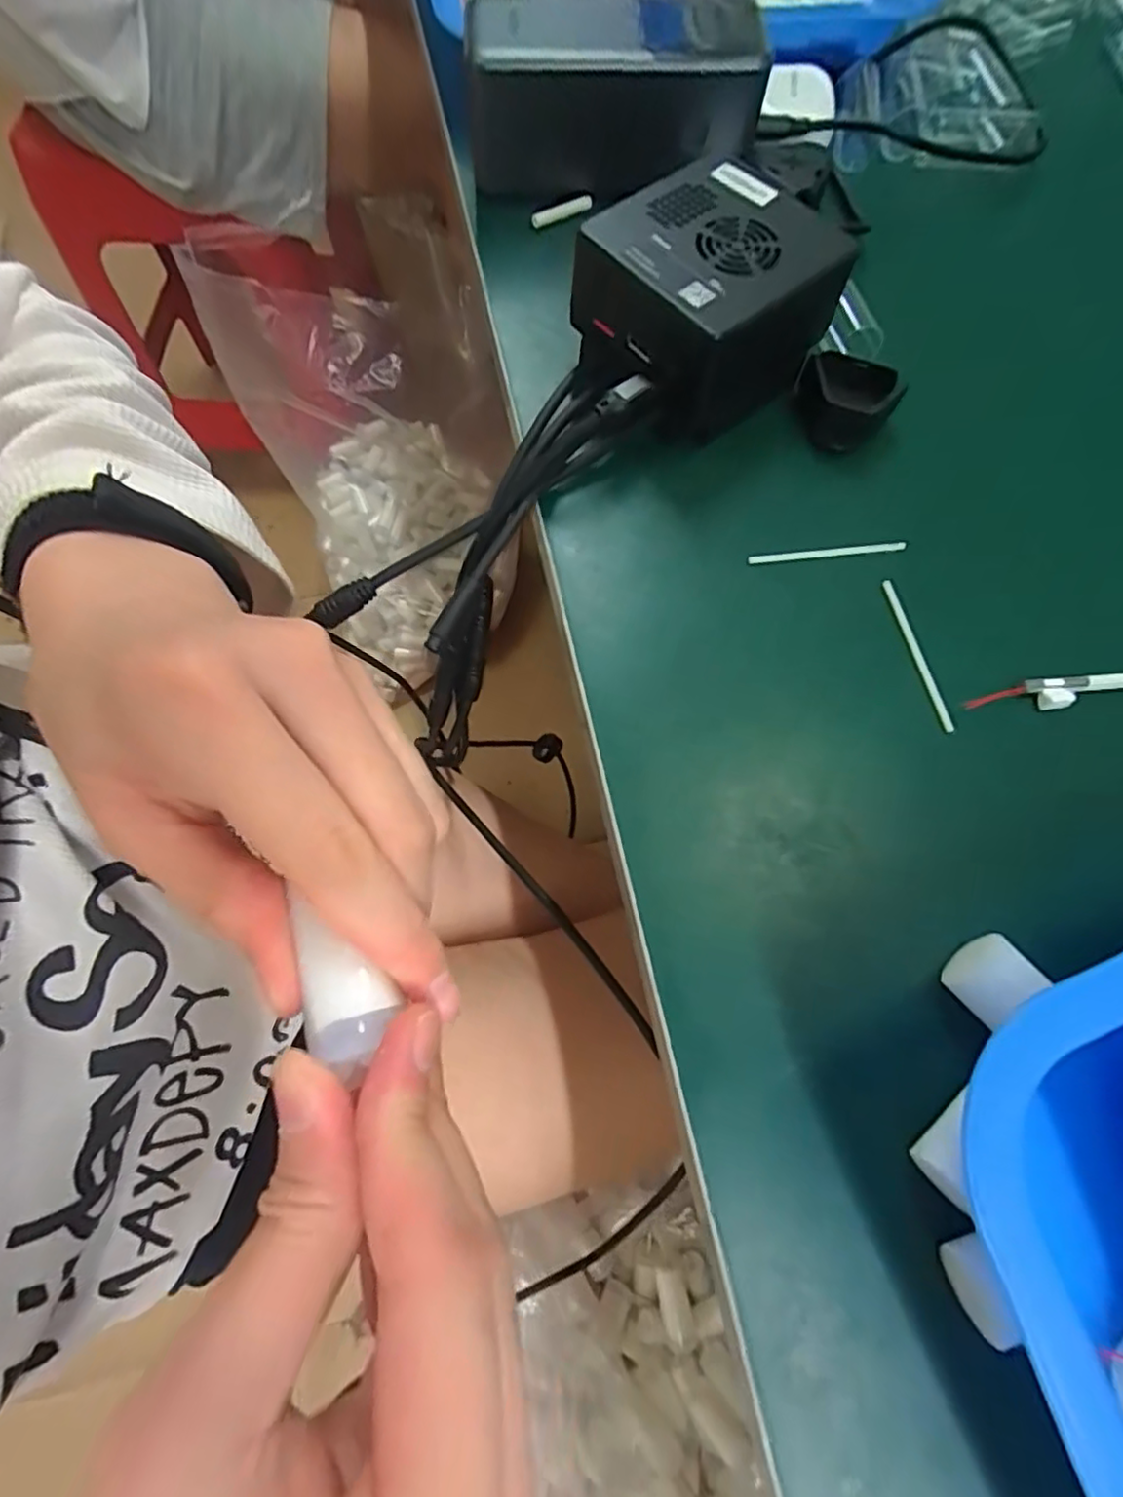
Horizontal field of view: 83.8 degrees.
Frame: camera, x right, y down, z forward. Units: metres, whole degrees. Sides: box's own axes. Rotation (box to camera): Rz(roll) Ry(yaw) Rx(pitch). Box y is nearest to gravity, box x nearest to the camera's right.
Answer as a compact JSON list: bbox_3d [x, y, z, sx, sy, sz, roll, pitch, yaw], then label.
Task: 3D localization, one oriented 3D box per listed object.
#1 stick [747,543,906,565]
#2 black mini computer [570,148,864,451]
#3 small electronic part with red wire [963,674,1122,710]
[{"bbox_3d":[0.100,-0.074,0.236,0.060,0.004,0.004,-6,71,-3],"label":"stick"},{"bbox_3d":[0.056,-0.171,0.246,0.086,0.053,0.077,-36,75,-13],"label":"black mini computer"},{"bbox_3d":[0.182,-0.020,0.218,0.077,0.007,0.010,-5,70,-3],"label":"small electronic part with red wire"}]

